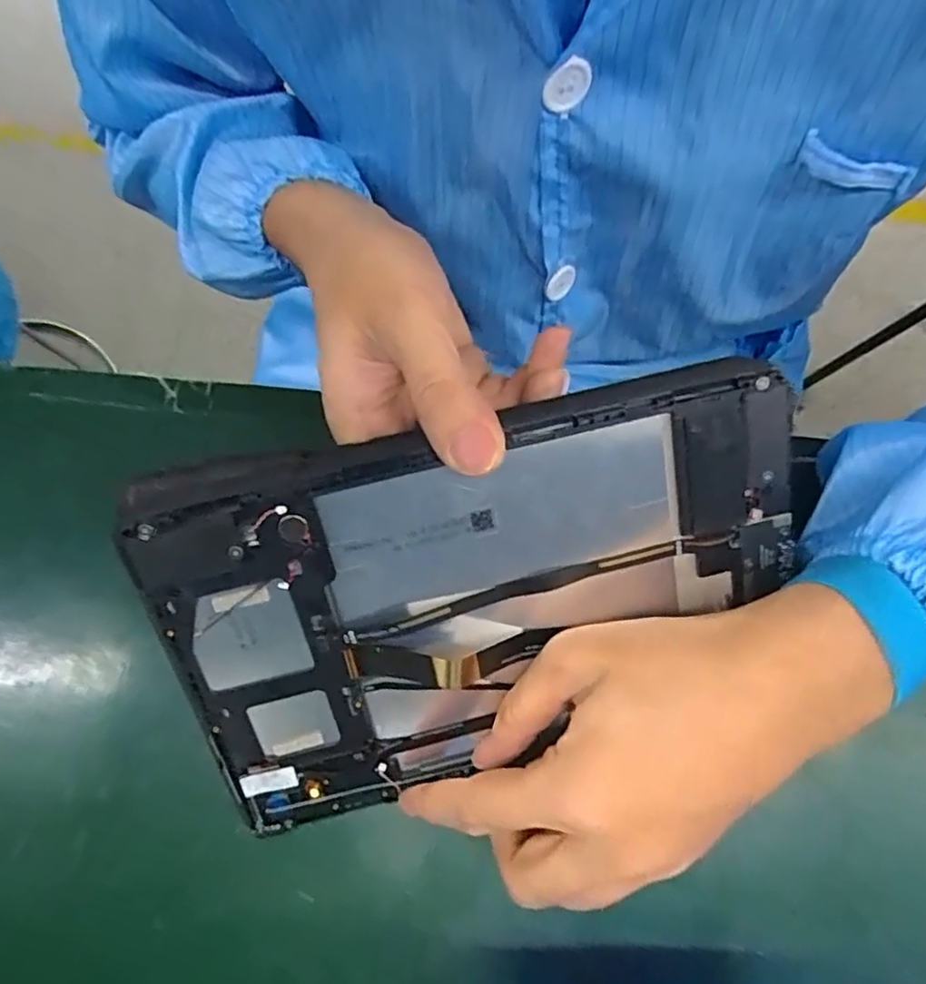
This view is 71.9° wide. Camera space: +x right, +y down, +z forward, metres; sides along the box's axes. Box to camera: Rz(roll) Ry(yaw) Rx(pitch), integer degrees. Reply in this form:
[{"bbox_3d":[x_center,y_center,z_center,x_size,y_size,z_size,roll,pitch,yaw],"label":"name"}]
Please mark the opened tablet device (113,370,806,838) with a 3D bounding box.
[{"bbox_3d":[0.011,0.041,0.251,0.240,0.019,0.146,-16,111,-2],"label":"opened tablet device"}]

